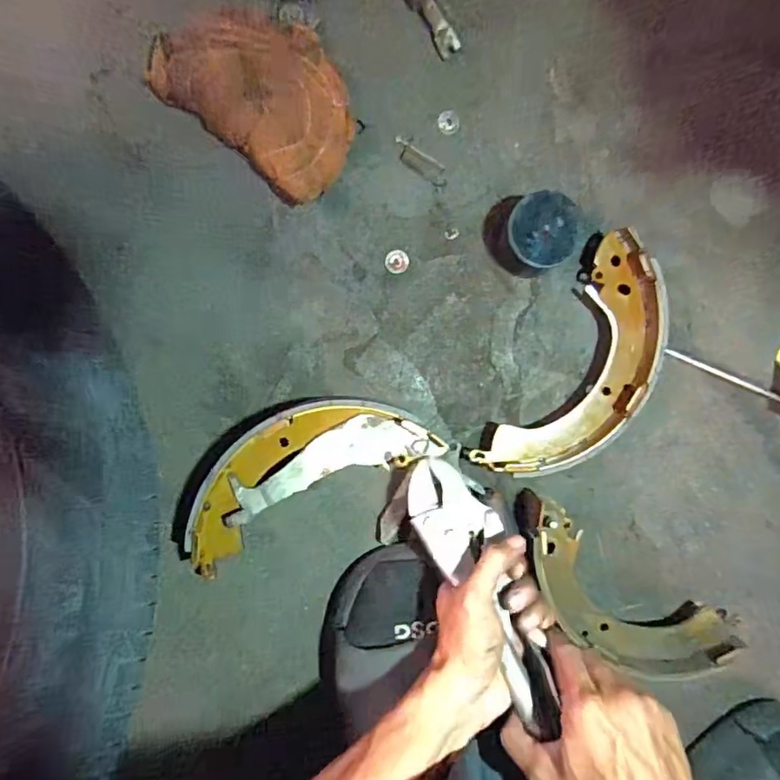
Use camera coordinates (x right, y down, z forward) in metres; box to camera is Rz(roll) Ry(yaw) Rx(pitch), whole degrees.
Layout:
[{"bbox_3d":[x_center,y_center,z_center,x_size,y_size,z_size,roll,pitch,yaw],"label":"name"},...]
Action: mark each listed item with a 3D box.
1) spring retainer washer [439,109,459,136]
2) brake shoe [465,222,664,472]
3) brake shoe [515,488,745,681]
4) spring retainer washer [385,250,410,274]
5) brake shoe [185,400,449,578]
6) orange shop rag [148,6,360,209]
[{"bbox_3d":[0.051,-0.234,0.475,0.019,0.004,0.020,-2,94,-4],"label":"spring retainer washer"},{"bbox_3d":[0.169,-0.016,0.473,0.093,0.052,0.228,31,91,-6],"label":"brake shoe"},{"bbox_3d":[0.198,0.187,0.487,0.229,0.052,0.091,34,91,-6],"label":"brake shoe"},{"bbox_3d":[0.006,-0.113,0.478,0.021,0.004,0.021,-5,94,-4],"label":"spring retainer washer"},{"bbox_3d":[-0.077,0.063,0.459,0.229,0.055,0.094,-27,96,-2],"label":"brake shoe"},{"bbox_3d":[-0.100,-0.246,0.445,0.163,0.037,0.114,39,90,-6],"label":"orange shop rag"}]

